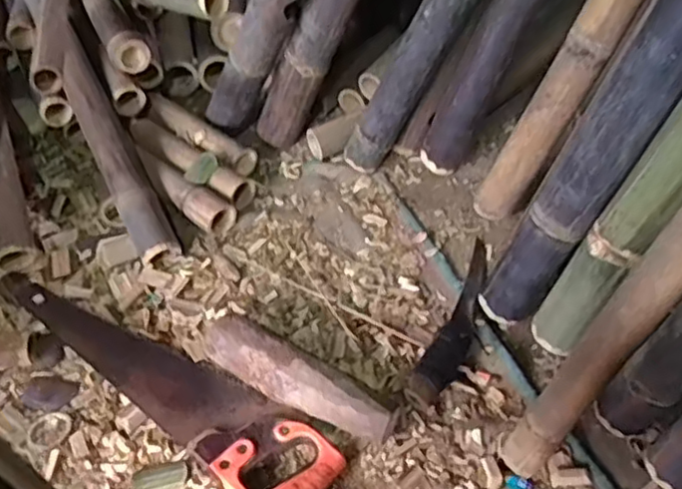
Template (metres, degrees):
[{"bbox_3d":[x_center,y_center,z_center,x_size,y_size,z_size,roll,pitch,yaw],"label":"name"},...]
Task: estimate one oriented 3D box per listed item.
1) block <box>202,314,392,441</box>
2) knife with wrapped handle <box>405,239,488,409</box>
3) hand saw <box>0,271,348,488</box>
[{"bbox_3d":[-0.053,0.164,0.793,0.252,0.064,0.061,24,53,24],"label":"block"},{"bbox_3d":[0.156,0.096,0.862,0.044,0.031,0.293,19,51,20],"label":"knife with wrapped handle"},{"bbox_3d":[-0.231,0.151,0.842,0.541,0.020,0.117,30,55,28],"label":"hand saw"}]

